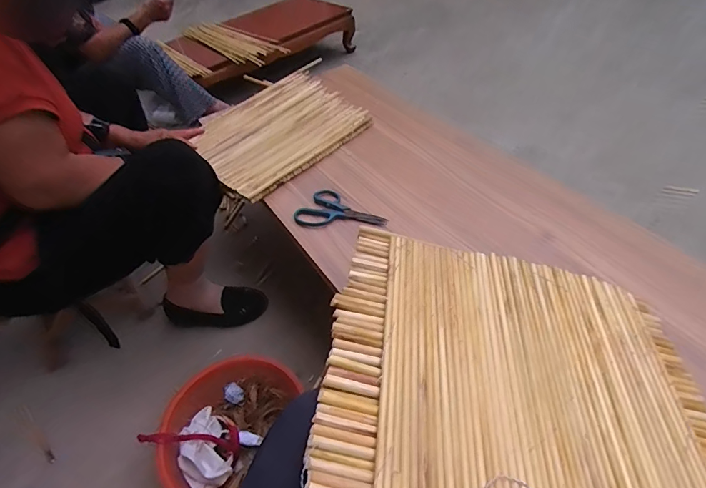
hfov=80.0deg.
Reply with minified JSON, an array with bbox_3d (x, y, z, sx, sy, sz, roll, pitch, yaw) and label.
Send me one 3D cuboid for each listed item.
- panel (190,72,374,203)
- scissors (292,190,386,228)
[{"bbox_3d":[-0.187,-0.288,1.054,0.396,0.020,0.354,-35,56,-22],"label":"panel"},{"bbox_3d":[-0.023,-0.067,0.845,0.186,0.020,0.098,5,46,9],"label":"scissors"}]

